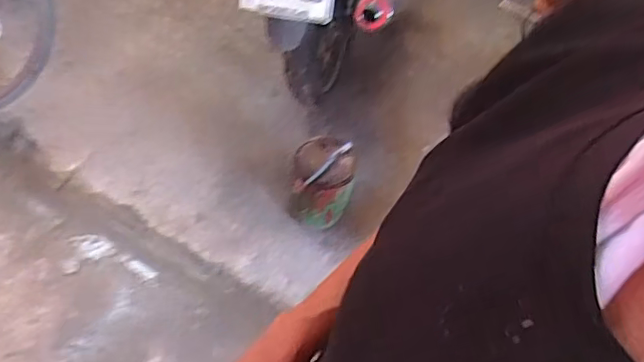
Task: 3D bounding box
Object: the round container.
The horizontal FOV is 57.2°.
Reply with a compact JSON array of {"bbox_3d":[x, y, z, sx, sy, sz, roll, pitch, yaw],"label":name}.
[{"bbox_3d":[0.002,0.003,1.599,0.158,0.190,0.145,5,52,-6],"label":"round container"}]

